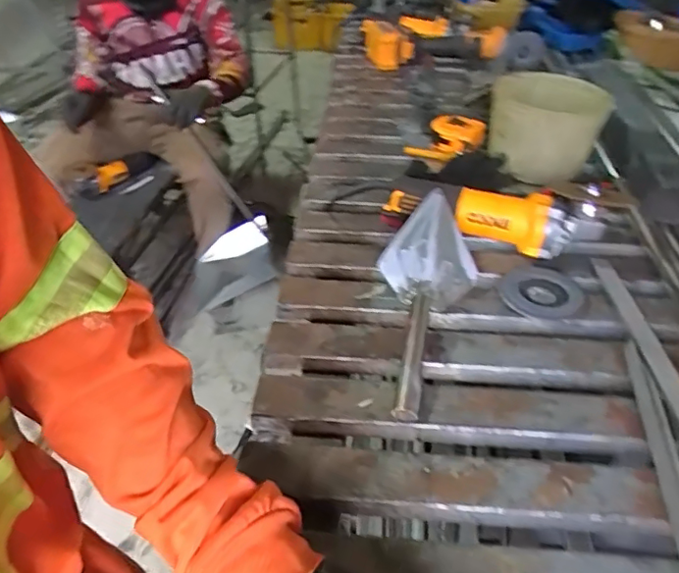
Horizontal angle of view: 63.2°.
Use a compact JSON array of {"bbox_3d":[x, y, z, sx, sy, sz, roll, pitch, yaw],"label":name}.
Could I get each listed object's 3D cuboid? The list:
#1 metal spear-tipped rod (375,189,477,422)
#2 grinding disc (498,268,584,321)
[{"bbox_3d":[0.092,0.007,0.587,0.105,0.064,0.291,5,39,7],"label":"metal spear-tipped rod"},{"bbox_3d":[0.232,0.005,0.635,0.091,0.009,0.095,0,39,0],"label":"grinding disc"}]

